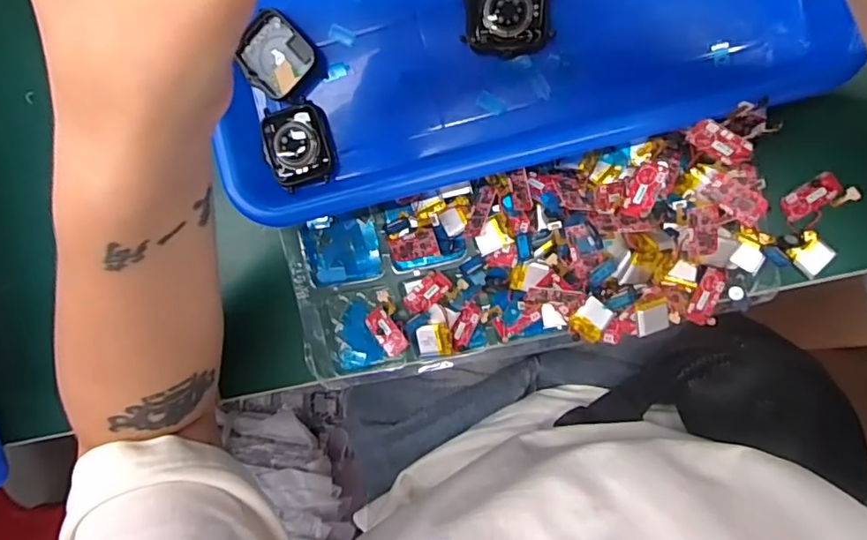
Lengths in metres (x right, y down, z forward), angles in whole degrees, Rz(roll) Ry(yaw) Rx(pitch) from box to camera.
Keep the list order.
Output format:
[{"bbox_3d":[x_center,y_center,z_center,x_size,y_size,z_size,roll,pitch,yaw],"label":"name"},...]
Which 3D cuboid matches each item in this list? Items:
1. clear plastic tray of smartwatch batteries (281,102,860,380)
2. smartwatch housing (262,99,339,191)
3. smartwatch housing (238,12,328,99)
[{"bbox_3d":[0.065,-0.007,0.308,0.298,0.037,0.102,-12,92,8],"label":"clear plastic tray of smartwatch batteries"},{"bbox_3d":[-0.075,-0.070,0.315,0.036,0.017,0.046,-14,92,8],"label":"smartwatch housing"},{"bbox_3d":[-0.085,-0.116,0.312,0.037,0.012,0.045,-44,87,8],"label":"smartwatch housing"}]

